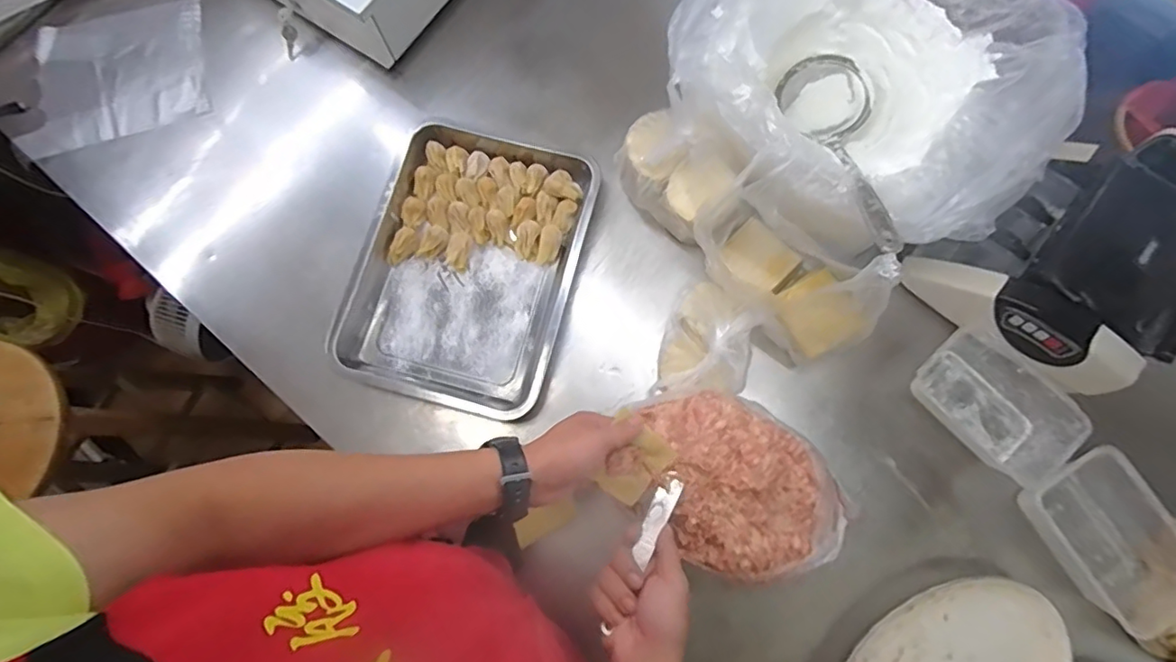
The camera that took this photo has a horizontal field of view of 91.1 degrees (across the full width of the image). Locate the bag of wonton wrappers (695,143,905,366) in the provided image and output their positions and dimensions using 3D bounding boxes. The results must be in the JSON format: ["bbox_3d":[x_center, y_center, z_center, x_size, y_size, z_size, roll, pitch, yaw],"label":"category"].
[{"bbox_3d":[0.230,-0.075,0.617,0.140,0.233,0.208,-38,79,-7],"label":"bag of wonton wrappers"}]

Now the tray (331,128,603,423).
[{"bbox_3d":[-0.144,-0.085,0.716,0.252,0.041,0.342,15,78,5],"label":"tray"}]

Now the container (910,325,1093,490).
[{"bbox_3d":[0.466,0.083,0.668,0.103,0.063,0.168,-40,80,-7],"label":"container"}]

